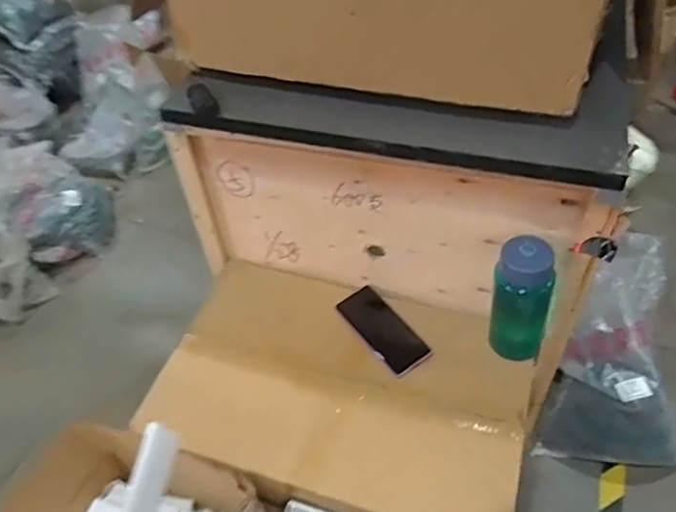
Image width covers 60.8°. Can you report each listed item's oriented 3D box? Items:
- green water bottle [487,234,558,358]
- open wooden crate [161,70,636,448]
[{"bbox_3d":[0.262,0.059,0.819,0.079,0.200,0.068,15,52,19],"label":"green water bottle"},{"bbox_3d":[0.057,-0.063,0.854,0.631,0.340,0.117,8,50,14],"label":"open wooden crate"}]

